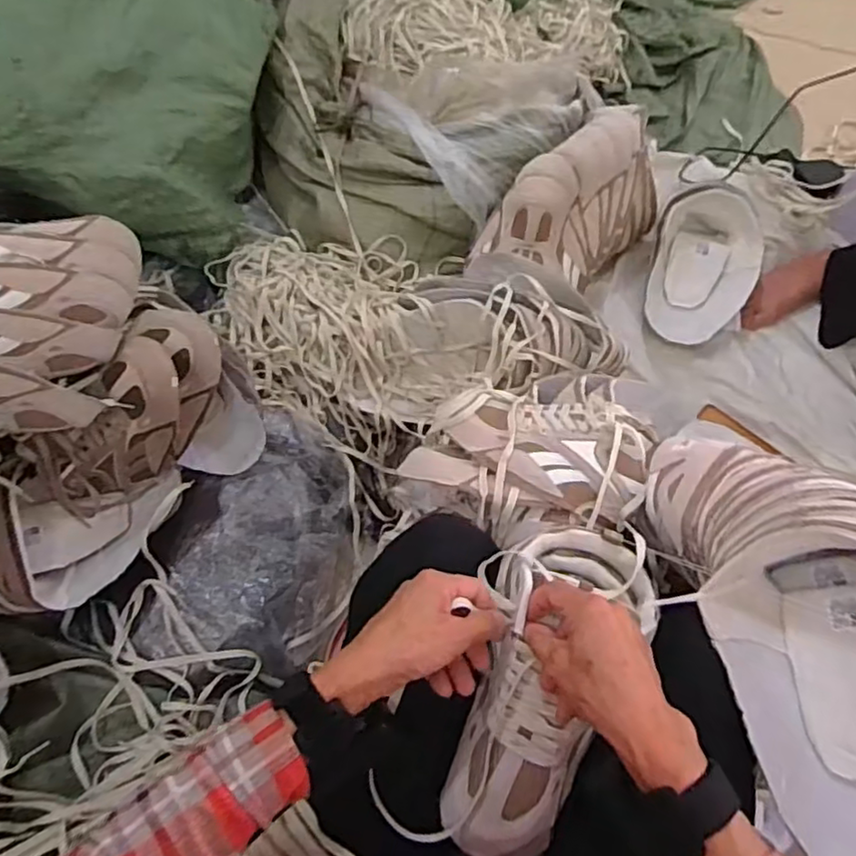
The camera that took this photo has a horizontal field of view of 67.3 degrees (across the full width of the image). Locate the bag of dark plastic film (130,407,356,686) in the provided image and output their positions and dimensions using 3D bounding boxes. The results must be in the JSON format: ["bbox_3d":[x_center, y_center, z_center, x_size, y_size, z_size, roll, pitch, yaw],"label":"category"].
[{"bbox_3d":[-0.195,0.150,0.828,0.183,0.141,0.343,19,67,9],"label":"bag of dark plastic film"}]

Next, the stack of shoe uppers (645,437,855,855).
[{"bbox_3d":[0.291,0.143,0.486,0.159,0.160,0.352,-2,66,0],"label":"stack of shoe uppers"}]

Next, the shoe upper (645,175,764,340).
[{"bbox_3d":[0.457,-0.275,1.042,0.171,0.100,0.275,12,66,6],"label":"shoe upper"}]

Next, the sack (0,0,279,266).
[{"bbox_3d":[-0.458,-0.487,0.887,0.388,0.327,0.432,6,66,3],"label":"sack"}]

